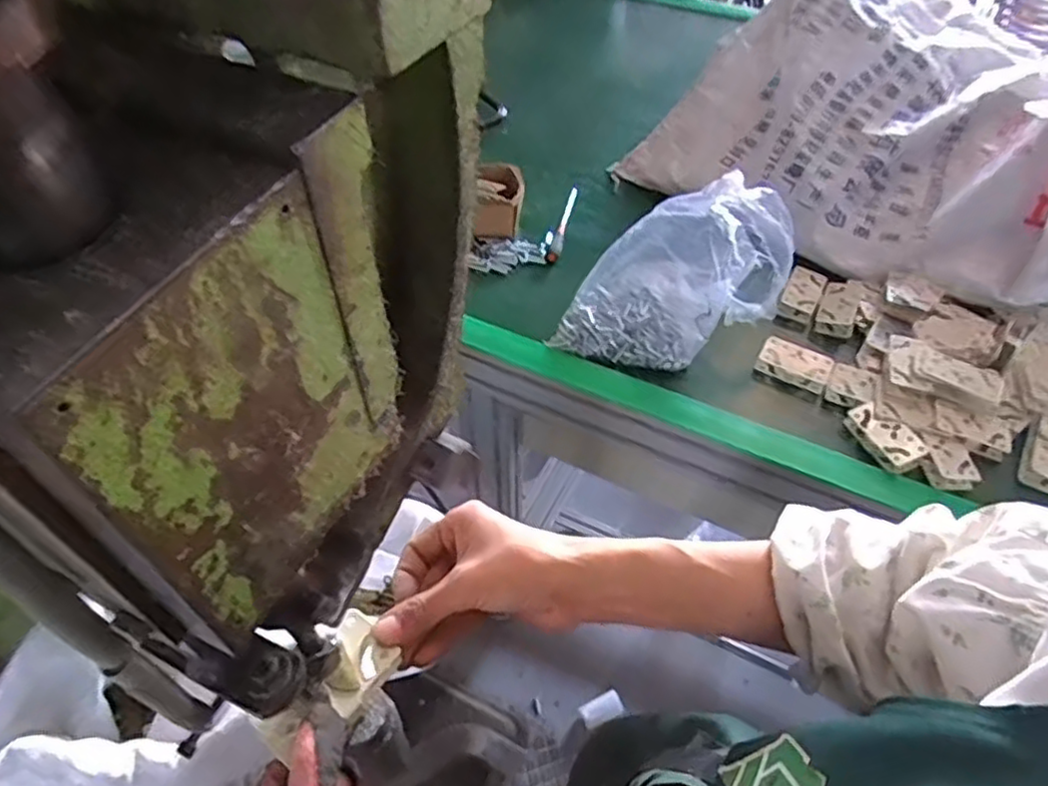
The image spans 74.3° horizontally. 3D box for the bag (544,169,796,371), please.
[{"bbox_3d":[0.169,-0.131,0.775,0.238,0.181,0.138,13,52,11],"label":"bag"}]

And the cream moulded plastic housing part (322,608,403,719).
[{"bbox_3d":[-0.095,0.147,0.382,0.040,0.007,0.045,41,51,12],"label":"cream moulded plastic housing part"}]

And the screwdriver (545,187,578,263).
[{"bbox_3d":[0.055,-0.238,0.985,0.019,0.020,0.160,9,51,8],"label":"screwdriver"}]

